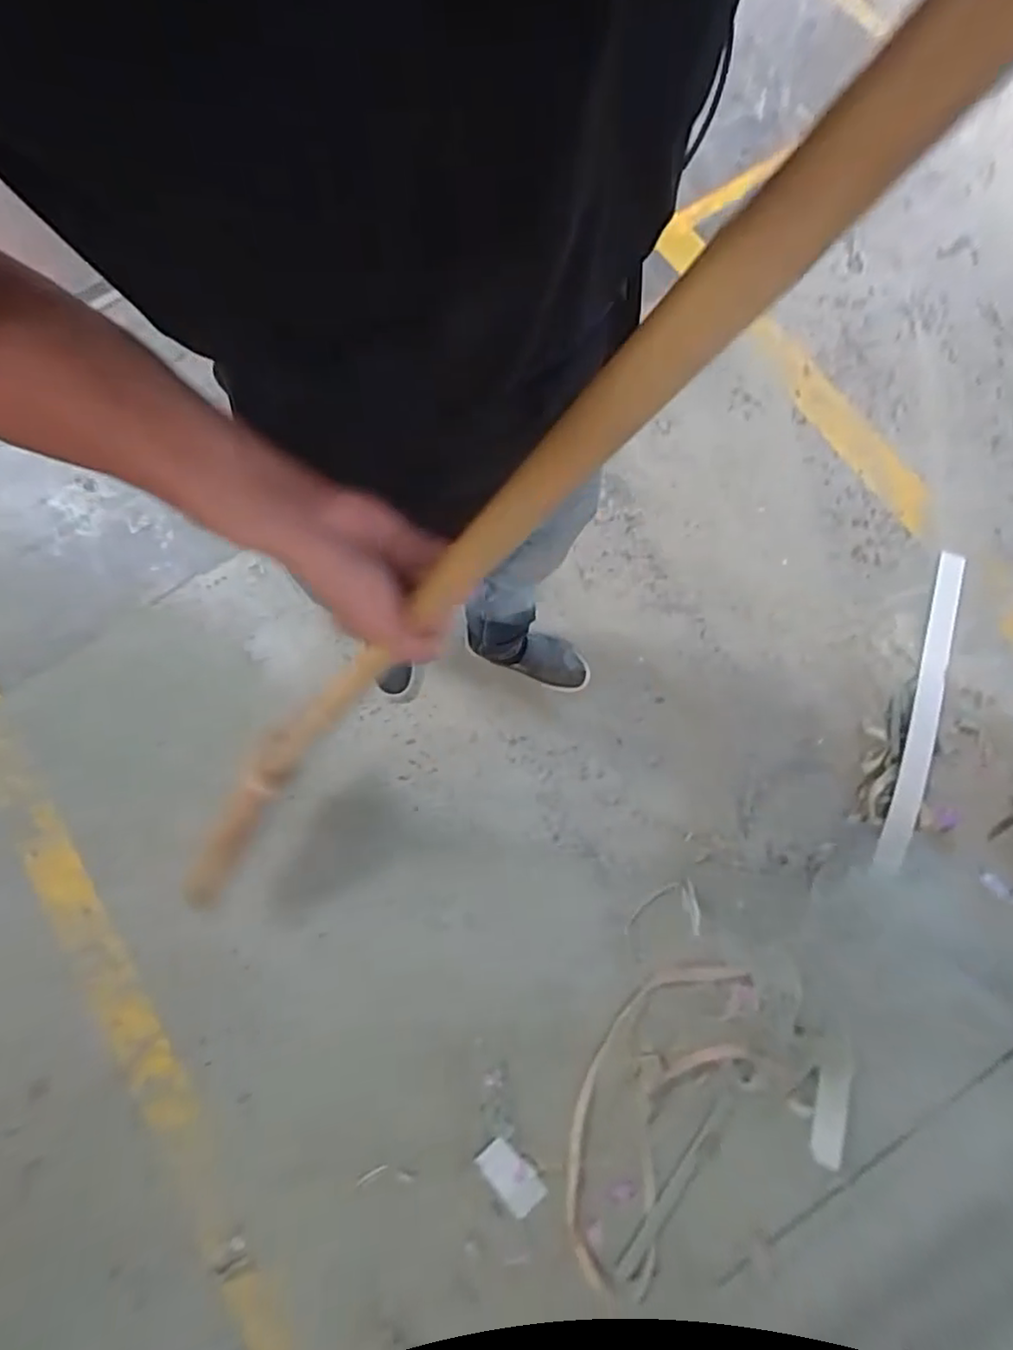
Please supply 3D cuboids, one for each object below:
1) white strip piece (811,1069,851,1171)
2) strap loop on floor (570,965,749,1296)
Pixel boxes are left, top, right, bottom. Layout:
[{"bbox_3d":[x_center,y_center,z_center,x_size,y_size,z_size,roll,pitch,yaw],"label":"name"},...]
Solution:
[{"bbox_3d":[0.540,0.740,1.068,0.049,0.005,0.152,10,82,12],"label":"white strip piece"},{"bbox_3d":[0.246,0.750,1.104,0.226,0.027,0.552,28,79,8],"label":"strap loop on floor"}]

